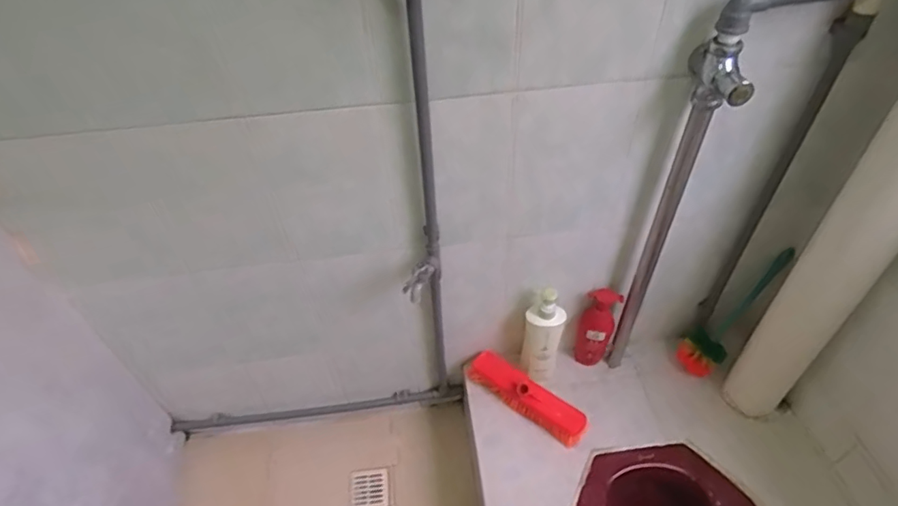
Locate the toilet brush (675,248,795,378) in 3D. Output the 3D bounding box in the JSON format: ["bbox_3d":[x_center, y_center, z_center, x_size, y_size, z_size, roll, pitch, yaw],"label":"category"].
[{"bbox_3d":[0.653,0.140,1.192,0.080,0.347,0.093,14,28,-46],"label":"toilet brush"}]

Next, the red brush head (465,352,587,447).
[{"bbox_3d":[0.169,0.321,1.183,0.291,0.077,0.067,30,54,28],"label":"red brush head"}]

